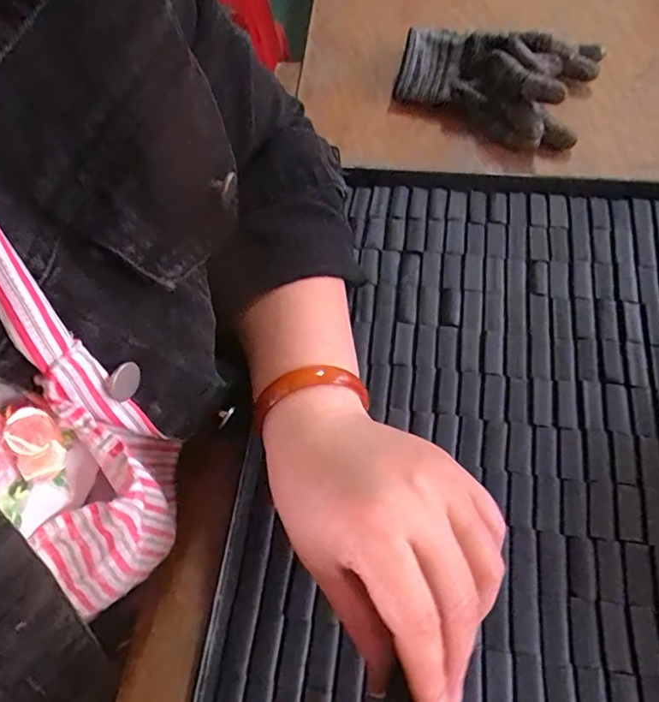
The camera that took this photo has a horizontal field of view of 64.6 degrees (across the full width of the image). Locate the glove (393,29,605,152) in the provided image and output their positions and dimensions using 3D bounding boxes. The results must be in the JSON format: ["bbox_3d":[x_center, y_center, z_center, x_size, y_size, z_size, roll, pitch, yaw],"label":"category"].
[{"bbox_3d":[0.149,-0.254,0.460,0.169,0.046,0.136,26,68,16],"label":"glove"}]

